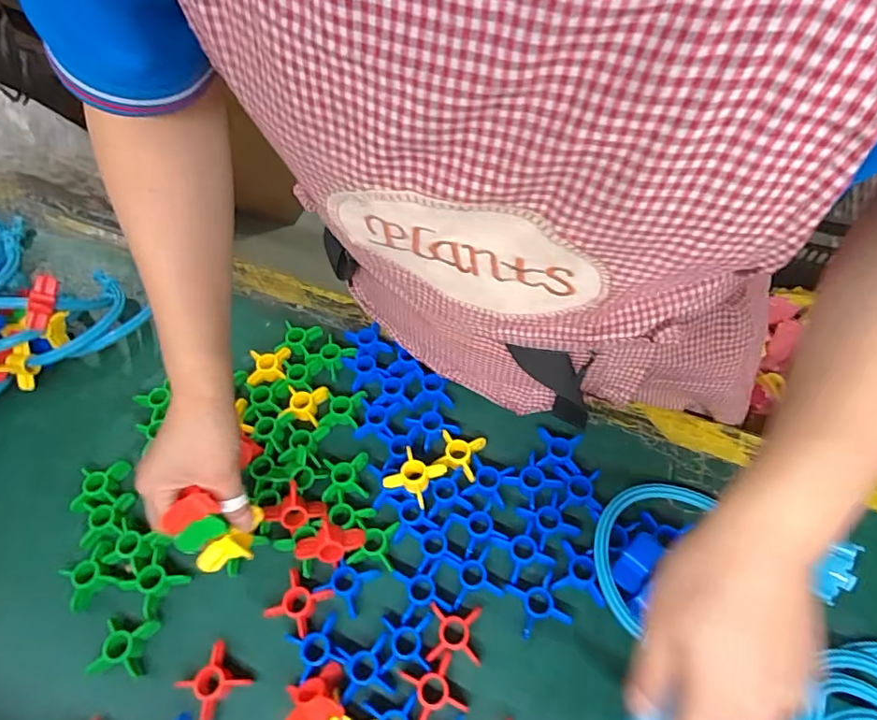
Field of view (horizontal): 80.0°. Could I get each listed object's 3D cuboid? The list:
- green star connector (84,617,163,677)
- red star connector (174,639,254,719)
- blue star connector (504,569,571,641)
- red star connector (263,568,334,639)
[{"bbox_3d":[-0.245,0.222,0.406,0.039,0.018,0.038,0,58,5],"label":"green star connector"},{"bbox_3d":[-0.171,0.243,0.393,0.040,0.022,0.041,-40,64,-19],"label":"red star connector"},{"bbox_3d":[0.079,0.194,0.416,0.038,0.012,0.040,-18,59,-6],"label":"blue star connector"},{"bbox_3d":[-0.113,0.196,0.421,0.042,0.014,0.039,23,63,18],"label":"red star connector"}]

